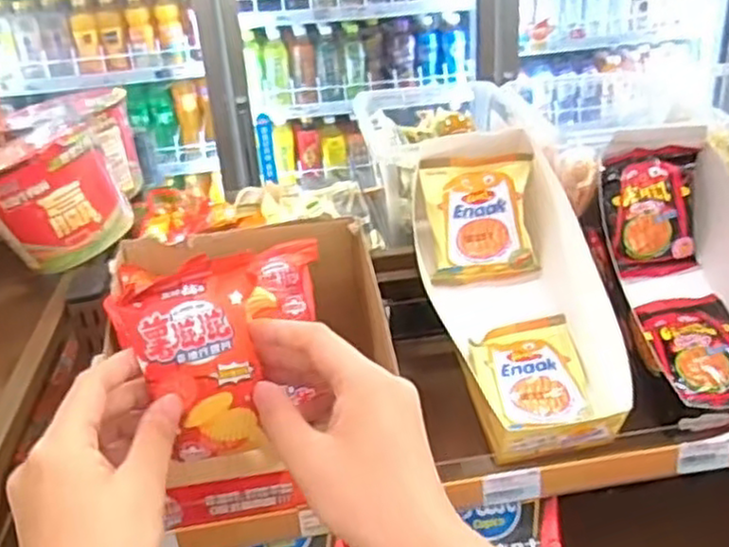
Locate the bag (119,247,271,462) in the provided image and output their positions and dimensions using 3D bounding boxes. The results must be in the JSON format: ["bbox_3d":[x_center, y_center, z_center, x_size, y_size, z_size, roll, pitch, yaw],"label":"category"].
[{"bbox_3d":[-0.084,0.049,0.402,0.067,0.104,0.030,-11,23,3],"label":"bag"}]

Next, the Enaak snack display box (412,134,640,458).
[{"bbox_3d":[0.111,0.013,0.583,0.118,0.086,0.271,-10,62,-10],"label":"Enaak snack display box"}]

